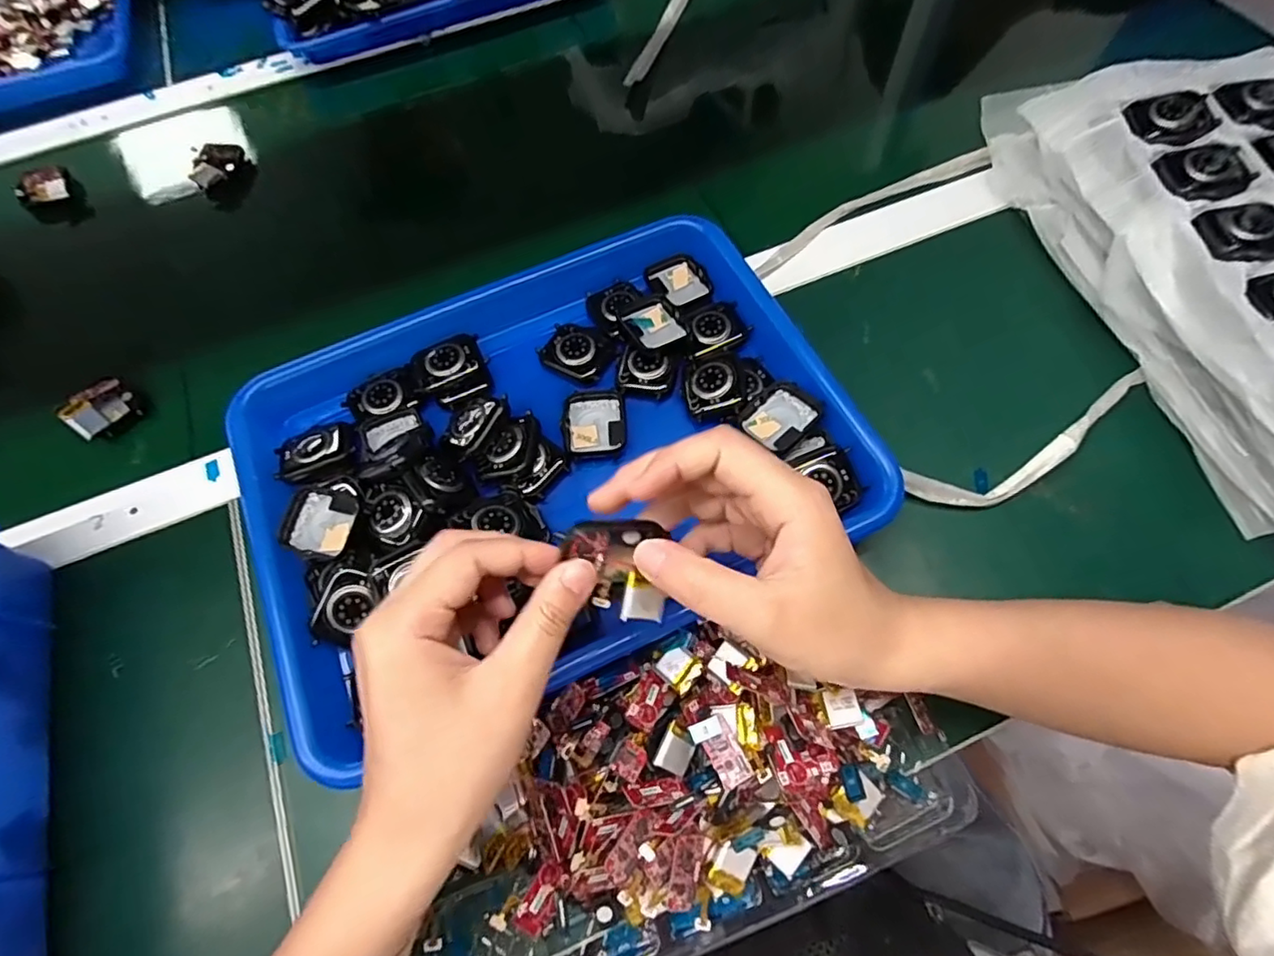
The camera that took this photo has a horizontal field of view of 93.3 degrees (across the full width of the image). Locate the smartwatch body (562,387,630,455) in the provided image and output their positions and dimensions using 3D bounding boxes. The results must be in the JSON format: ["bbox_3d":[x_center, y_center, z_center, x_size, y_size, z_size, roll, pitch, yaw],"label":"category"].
[{"bbox_3d":[-0.025,-0.033,0.360,0.037,0.008,0.040,-7,64,-1],"label":"smartwatch body"}]

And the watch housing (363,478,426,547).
[{"bbox_3d":[-0.130,0.016,0.319,0.029,0.010,0.040,-28,66,-11],"label":"watch housing"}]

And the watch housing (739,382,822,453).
[{"bbox_3d":[0.084,-0.036,0.348,0.035,0.009,0.038,41,72,20],"label":"watch housing"}]

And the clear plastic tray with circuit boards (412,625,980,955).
[{"bbox_3d":[0.022,0.145,0.278,0.248,0.049,0.123,-19,65,-7],"label":"clear plastic tray with circuit boards"}]

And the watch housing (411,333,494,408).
[{"bbox_3d":[-0.114,-0.069,0.371,0.042,0.010,0.048,-28,66,-11],"label":"watch housing"}]

